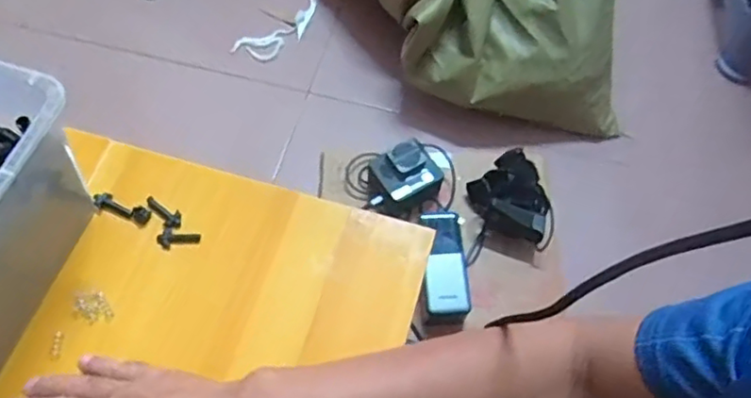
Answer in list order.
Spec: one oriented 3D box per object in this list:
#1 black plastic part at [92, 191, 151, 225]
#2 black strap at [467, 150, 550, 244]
[{"bbox_3d":[-0.214,0.008,0.528,0.050,0.008,0.014,19,63,9],"label":"black plastic part"},{"bbox_3d":[0.177,0.009,0.815,0.080,0.080,0.118,-27,66,-14],"label":"black strap"}]

